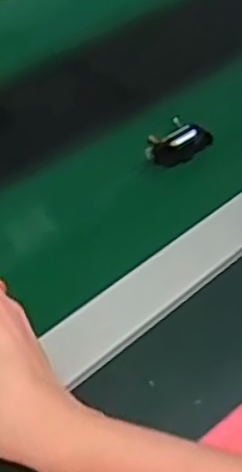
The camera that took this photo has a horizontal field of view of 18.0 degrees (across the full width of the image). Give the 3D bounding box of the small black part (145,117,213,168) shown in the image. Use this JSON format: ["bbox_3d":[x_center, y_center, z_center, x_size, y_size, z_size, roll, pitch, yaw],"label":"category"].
[{"bbox_3d":[0.043,-0.082,0.642,0.050,0.022,0.045,-28,51,-31],"label":"small black part"}]

